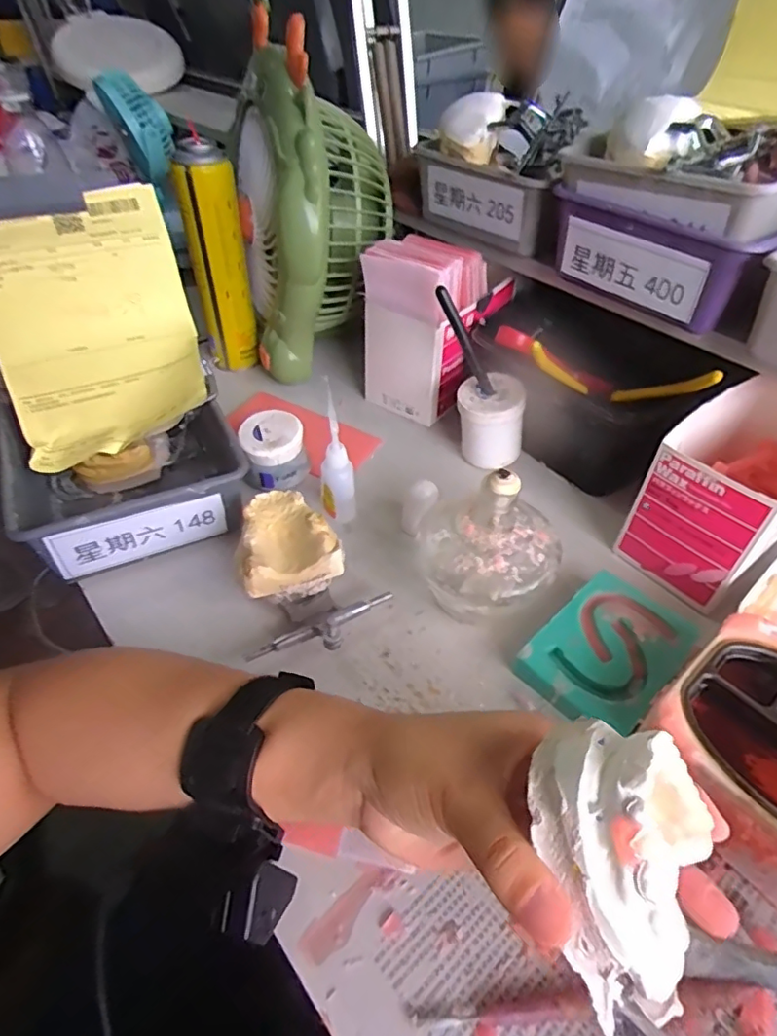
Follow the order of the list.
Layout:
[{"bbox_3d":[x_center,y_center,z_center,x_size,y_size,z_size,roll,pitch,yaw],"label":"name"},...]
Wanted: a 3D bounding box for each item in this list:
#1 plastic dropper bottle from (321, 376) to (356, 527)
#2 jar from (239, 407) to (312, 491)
[{"bbox_3d":[-0.040,-0.045,0.426,0.025,0.111,0.023,-5,45,-5],"label":"plastic dropper bottle"},{"bbox_3d":[-0.095,-0.056,0.465,0.053,0.045,0.047,-17,48,-16],"label":"jar"}]

